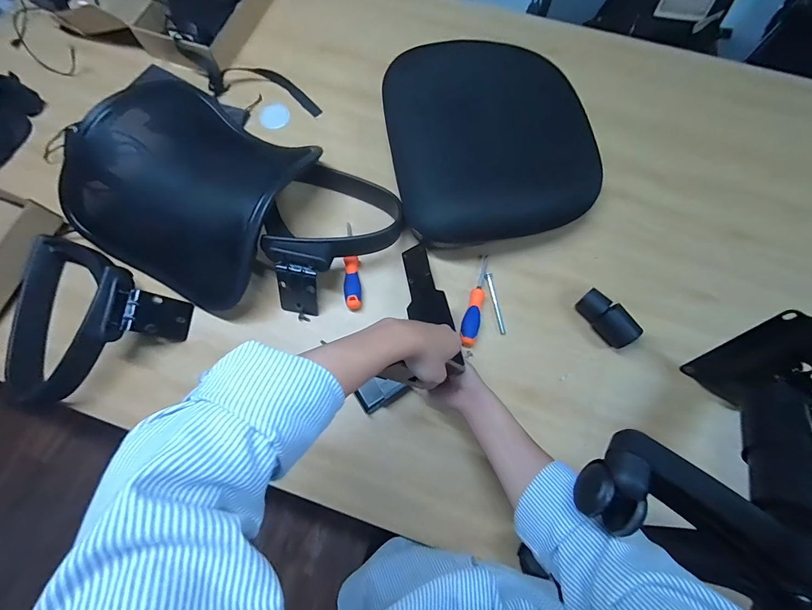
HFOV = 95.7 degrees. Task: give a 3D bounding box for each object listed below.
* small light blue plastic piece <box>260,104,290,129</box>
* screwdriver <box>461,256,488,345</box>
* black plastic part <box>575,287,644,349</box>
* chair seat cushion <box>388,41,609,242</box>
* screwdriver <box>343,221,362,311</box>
[{"bbox_3d":[-0.298,-0.429,0.835,0.064,0.004,0.069,-17,74,-5],"label":"small light blue plastic piece"},{"bbox_3d":[0.130,-0.011,0.685,0.030,0.022,0.178,14,73,4],"label":"screwdriver"},{"bbox_3d":[0.362,0.023,0.663,0.055,0.049,0.111,-32,76,-9],"label":"black plastic part"},{"bbox_3d":[0.164,-0.352,0.764,0.394,0.092,0.407,-10,73,-3],"label":"chair seat cushion"},{"bbox_3d":[-0.104,-0.077,0.708,0.030,0.028,0.186,-4,73,-1],"label":"screwdriver"}]

